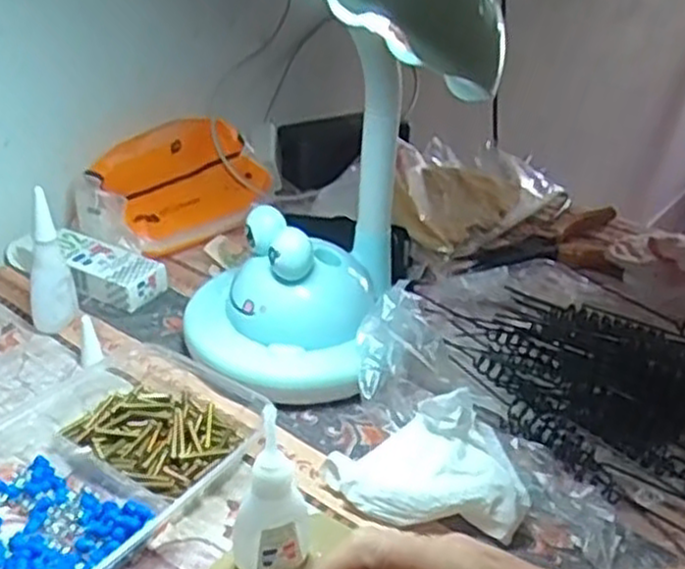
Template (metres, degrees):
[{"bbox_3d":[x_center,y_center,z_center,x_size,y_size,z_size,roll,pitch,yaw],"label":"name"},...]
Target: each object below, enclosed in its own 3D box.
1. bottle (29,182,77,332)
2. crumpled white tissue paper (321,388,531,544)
[{"bbox_3d":[-0.195,-0.017,0.511,0.021,0.089,0.024,27,38,35],"label":"bottle"},{"bbox_3d":[0.043,0.087,0.394,0.098,0.045,0.048,8,32,7],"label":"crumpled white tissue paper"}]

